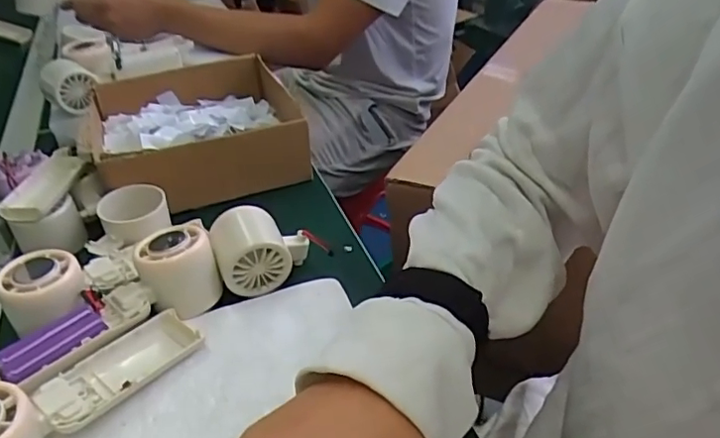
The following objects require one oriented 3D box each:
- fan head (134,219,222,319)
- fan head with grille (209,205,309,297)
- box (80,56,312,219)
[{"bbox_3d":[-0.141,0.038,0.437,0.054,0.057,0.047,-20,39,-21],"label":"fan head"},{"bbox_3d":[-0.081,0.021,0.461,0.073,0.049,0.051,-14,38,-13],"label":"fan head with grille"},{"bbox_3d":[-0.183,-0.101,0.620,0.234,0.069,0.215,-14,38,-14],"label":"box"}]

